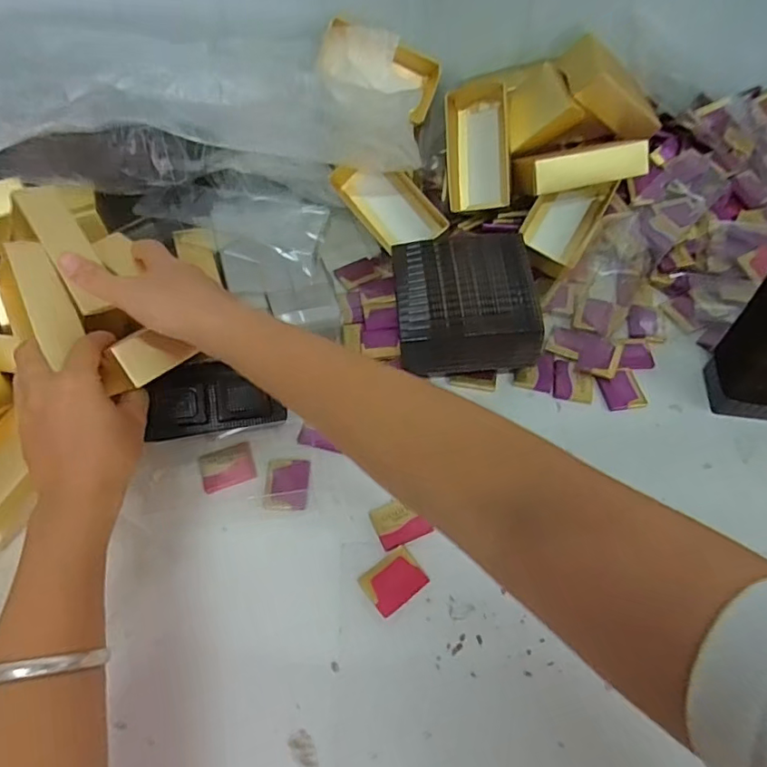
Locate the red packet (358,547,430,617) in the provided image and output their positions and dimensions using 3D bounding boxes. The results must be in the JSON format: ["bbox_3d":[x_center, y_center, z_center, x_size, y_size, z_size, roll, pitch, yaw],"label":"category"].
[{"bbox_3d":[0.008,0.136,0.375,0.040,0.004,0.032,-32,63,-19],"label":"red packet"}]

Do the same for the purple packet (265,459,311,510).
[{"bbox_3d":[-0.074,0.077,0.416,0.032,0.004,0.040,0,57,0],"label":"purple packet"}]

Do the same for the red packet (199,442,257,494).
[{"bbox_3d":[-0.123,0.066,0.428,0.040,0.004,0.036,-17,59,-10],"label":"red packet"}]

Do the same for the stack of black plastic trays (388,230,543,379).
[{"bbox_3d":[0.066,-0.072,0.449,0.109,0.045,0.123,-5,55,-3],"label":"stack of black plastic trays"}]

